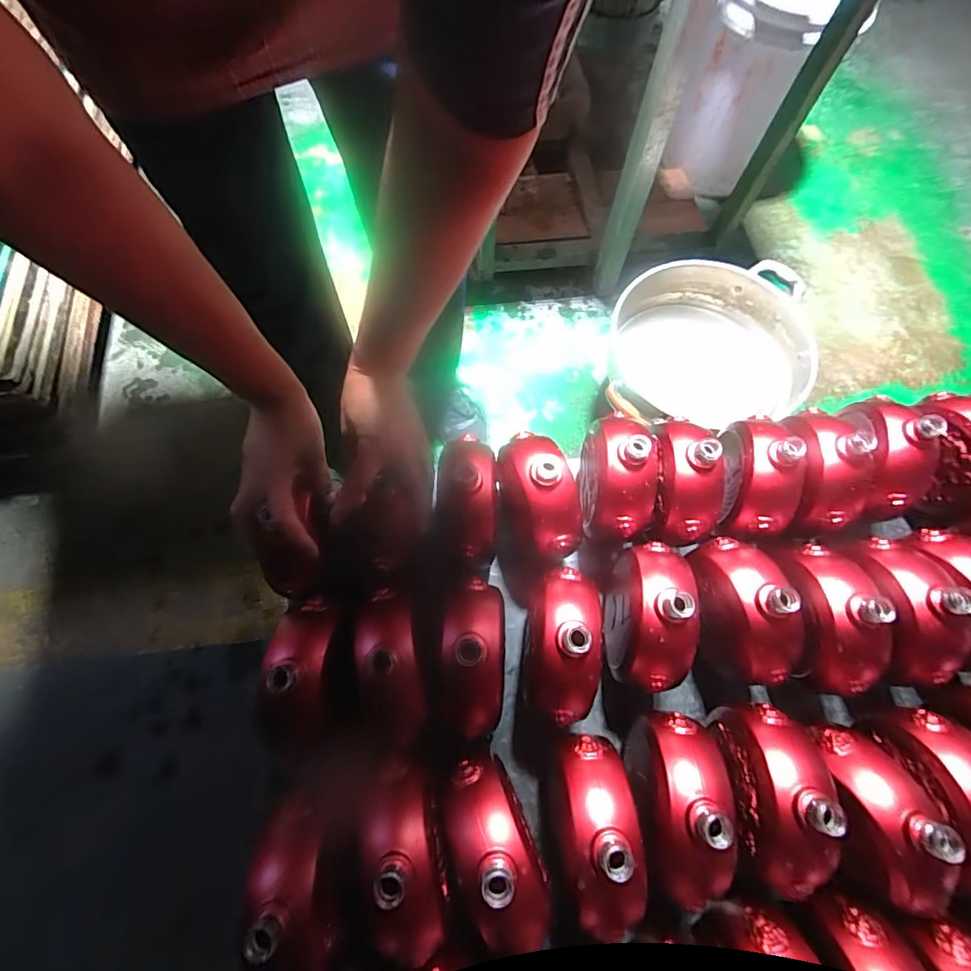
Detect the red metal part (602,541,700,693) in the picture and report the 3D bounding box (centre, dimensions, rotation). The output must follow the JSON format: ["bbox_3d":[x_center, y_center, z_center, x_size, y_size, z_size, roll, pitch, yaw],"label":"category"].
[{"bbox_3d":[0.162,0.123,0.460,0.068,0.109,0.133,7,70,1],"label":"red metal part"}]

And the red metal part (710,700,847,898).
[{"bbox_3d":[0.245,0.261,0.400,0.076,0.089,0.136,0,68,0],"label":"red metal part"}]

